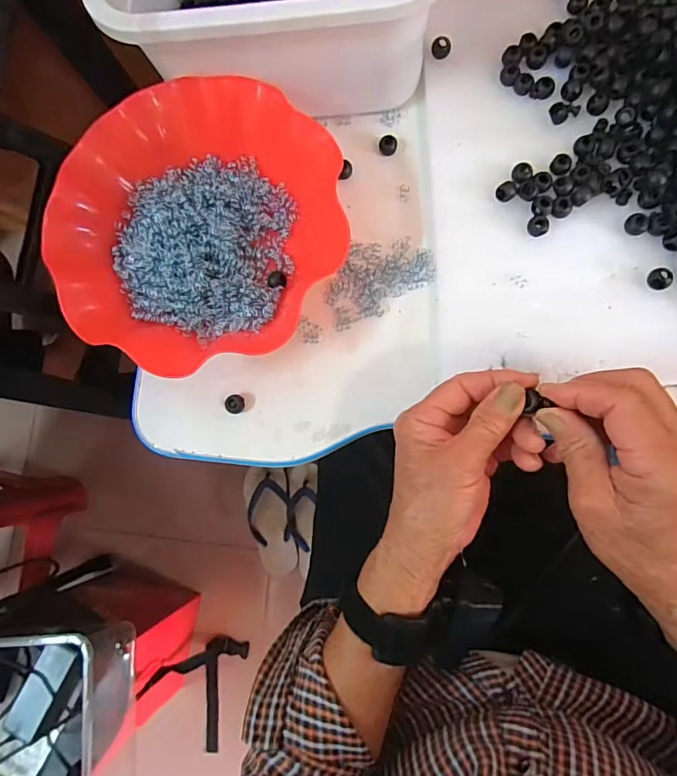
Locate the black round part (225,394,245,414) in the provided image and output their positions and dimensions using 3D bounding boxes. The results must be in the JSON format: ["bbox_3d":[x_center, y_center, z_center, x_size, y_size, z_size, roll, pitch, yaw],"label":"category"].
[{"bbox_3d":[-0.084,0.013,0.386,0.014,0.009,0.015,-1,82,6],"label":"black round part"}]

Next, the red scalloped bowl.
[{"bbox_3d":[-0.112,-0.123,0.377,0.204,0.062,0.215,-1,82,6],"label":"red scalloped bowl"}]

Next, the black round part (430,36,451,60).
[{"bbox_3d":[0.085,-0.282,0.395,0.016,0.007,0.014,2,83,5],"label":"black round part"}]

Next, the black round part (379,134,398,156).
[{"bbox_3d":[0.042,-0.205,0.403,0.015,0.012,0.014,-1,83,5],"label":"black round part"}]

